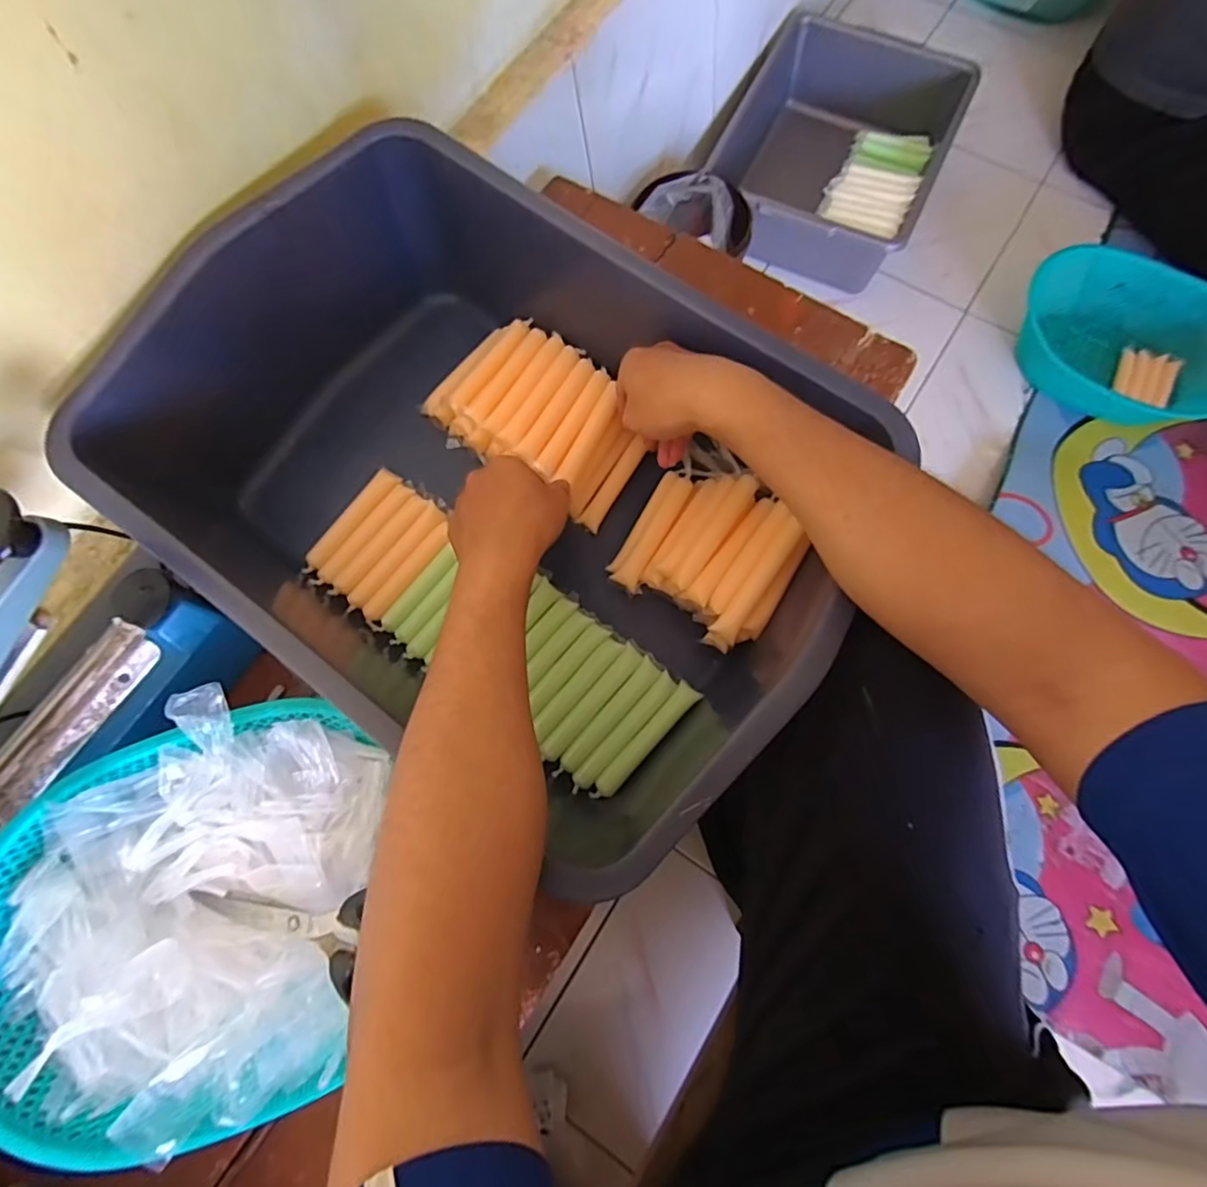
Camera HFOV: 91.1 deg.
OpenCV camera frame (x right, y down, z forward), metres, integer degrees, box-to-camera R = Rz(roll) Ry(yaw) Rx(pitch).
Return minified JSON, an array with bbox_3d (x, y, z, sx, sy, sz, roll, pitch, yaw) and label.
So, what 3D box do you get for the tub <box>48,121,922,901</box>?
[{"bbox_3d":[-0.087,-0.081,0.464,0.483,0.169,0.351,36,78,10],"label":"tub"}]

